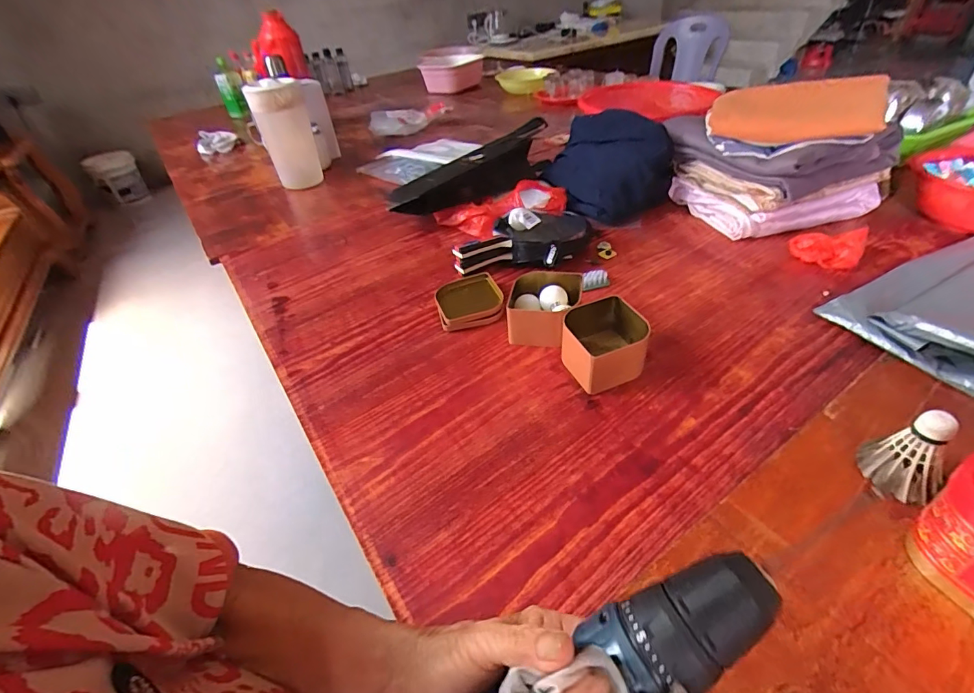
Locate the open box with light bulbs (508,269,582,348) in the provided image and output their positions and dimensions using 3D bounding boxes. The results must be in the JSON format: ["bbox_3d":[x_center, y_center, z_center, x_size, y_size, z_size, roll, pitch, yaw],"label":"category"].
[{"bbox_3d":[0.079,-0.053,0.643,0.100,0.065,0.101,5,41,14],"label":"open box with light bulbs"}]

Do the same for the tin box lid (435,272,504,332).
[{"bbox_3d":[-0.026,-0.072,0.708,0.103,0.020,0.115,-13,39,-7],"label":"tin box lid"}]

